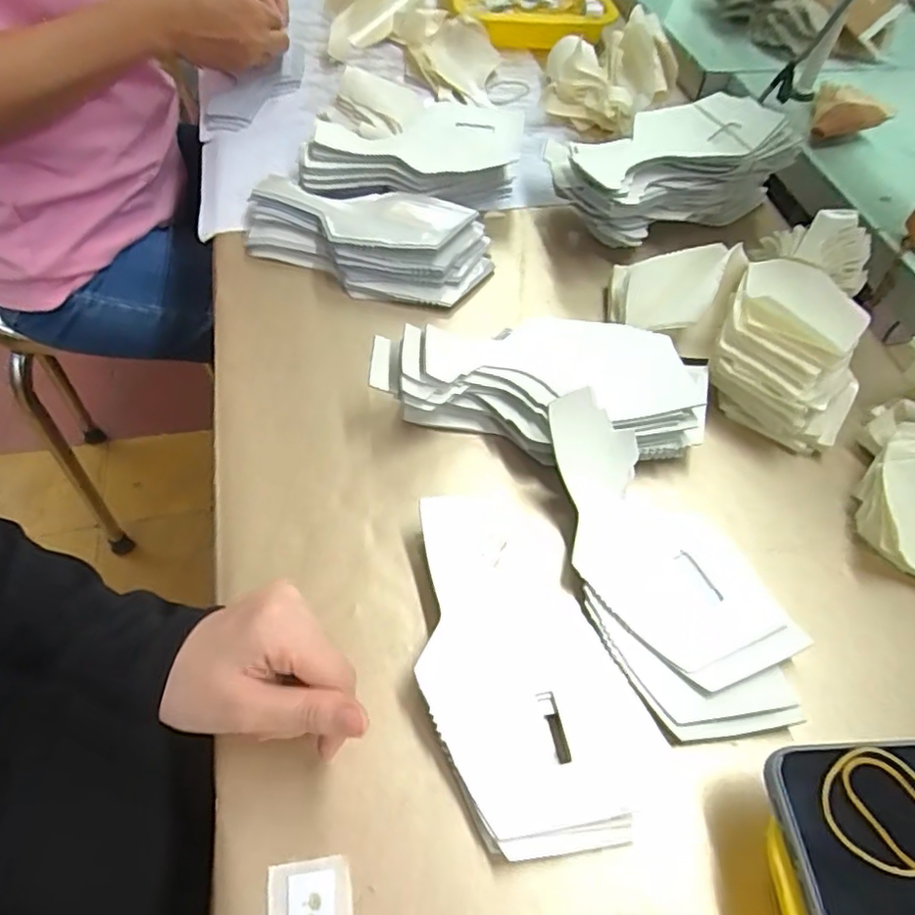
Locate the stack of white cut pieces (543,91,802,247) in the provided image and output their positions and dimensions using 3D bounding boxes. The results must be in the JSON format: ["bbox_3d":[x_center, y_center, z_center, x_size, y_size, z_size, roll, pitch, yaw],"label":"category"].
[{"bbox_3d":[0.185,-0.250,0.558,0.195,0.087,0.100,-12,57,-12],"label":"stack of white cut pieces"}]

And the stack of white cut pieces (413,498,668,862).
[{"bbox_3d":[0.034,0.105,0.343,0.108,0.018,0.189,-14,57,-13],"label":"stack of white cut pieces"}]

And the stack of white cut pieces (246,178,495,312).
[{"bbox_3d":[-0.077,-0.184,0.524,0.209,0.038,0.103,10,55,3],"label":"stack of white cut pieces"}]

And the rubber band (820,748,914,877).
[{"bbox_3d":[0.185,0.151,0.271,0.053,0.004,0.048,5,55,-1],"label":"rubber band"}]

